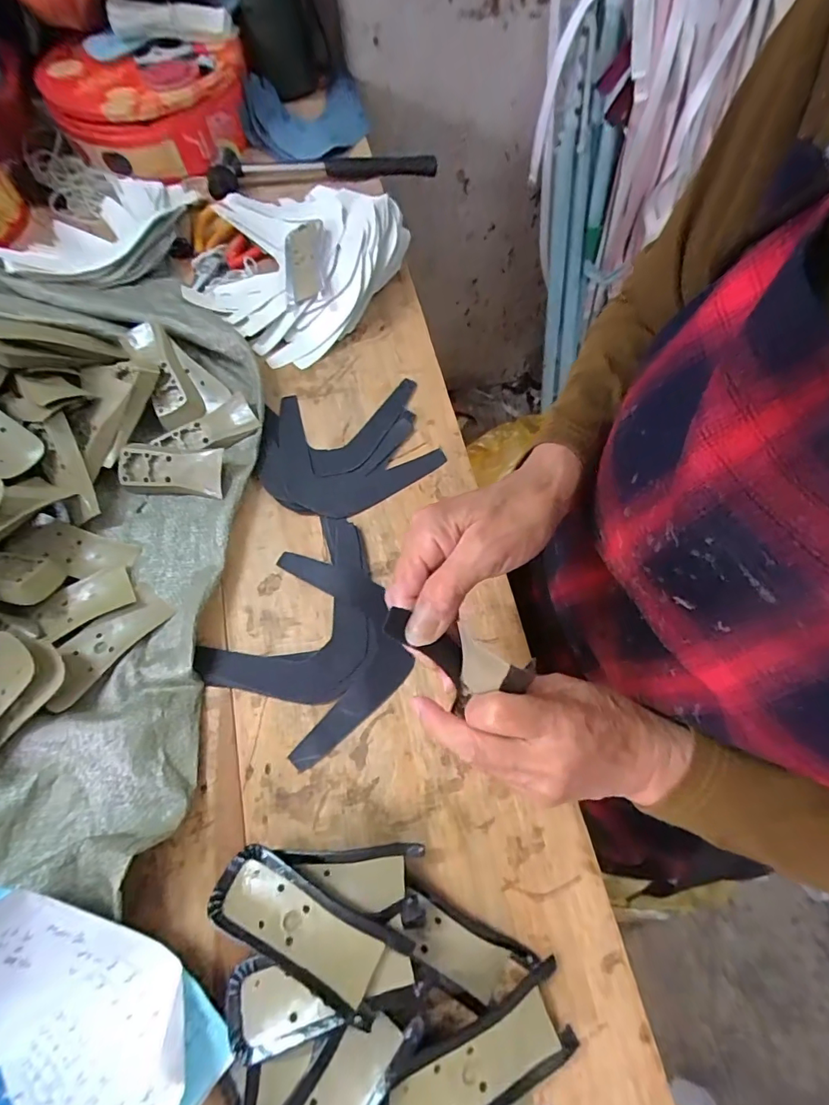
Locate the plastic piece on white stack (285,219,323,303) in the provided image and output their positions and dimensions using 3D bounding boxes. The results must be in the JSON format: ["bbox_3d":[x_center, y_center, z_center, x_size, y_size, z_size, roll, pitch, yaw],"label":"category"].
[{"bbox_3d":[-0.117,-0.315,0.505,0.038,0.008,0.121,-7,65,1],"label":"plastic piece on white stack"}]

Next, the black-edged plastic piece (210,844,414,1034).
[{"bbox_3d":[-0.067,0.225,0.284,0.116,0.005,0.044,21,52,17],"label":"black-edged plastic piece"}]

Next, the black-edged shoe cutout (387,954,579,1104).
[{"bbox_3d":[0.040,0.298,0.278,0.116,0.024,0.042,-23,70,-10],"label":"black-edged shoe cutout"}]

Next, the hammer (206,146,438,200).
[{"bbox_3d":[-0.114,-0.485,0.589,0.283,0.028,0.072,-9,68,-5],"label":"hammer"}]

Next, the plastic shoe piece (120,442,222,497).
[{"bbox_3d":[-0.217,-0.075,0.428,0.093,0.021,0.042,7,99,5],"label":"plastic shoe piece"}]

